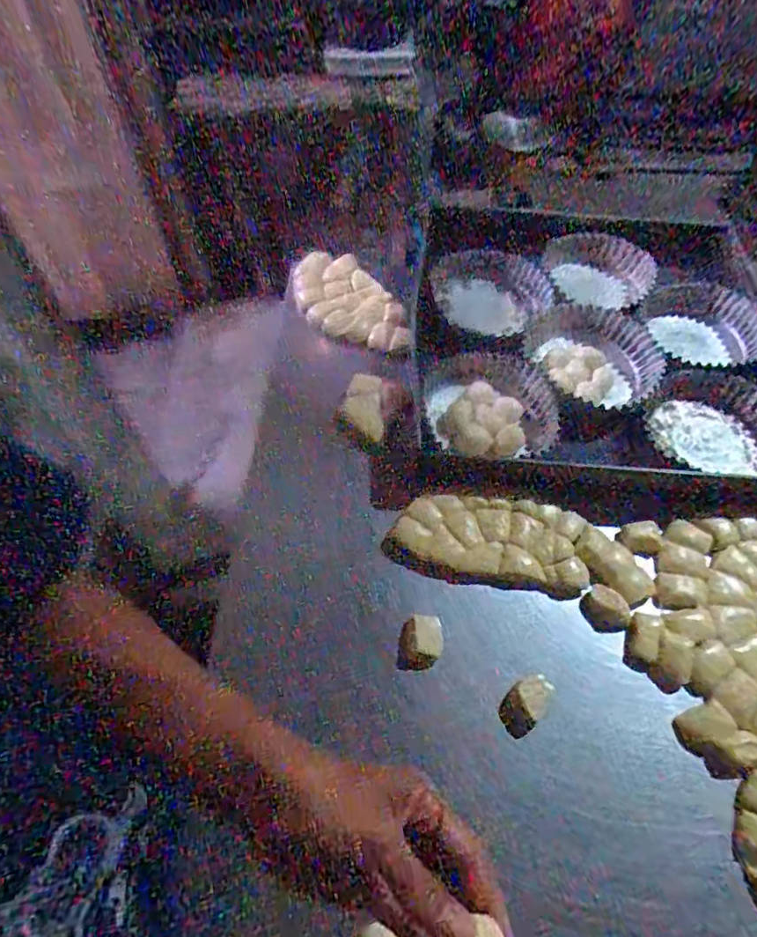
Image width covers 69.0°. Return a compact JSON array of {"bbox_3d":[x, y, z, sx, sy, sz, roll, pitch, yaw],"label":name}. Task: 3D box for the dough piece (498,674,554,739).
[{"bbox_3d":[0.139,0.221,0.518,0.060,0.019,0.034,-38,66,-22],"label":"dough piece"}]

